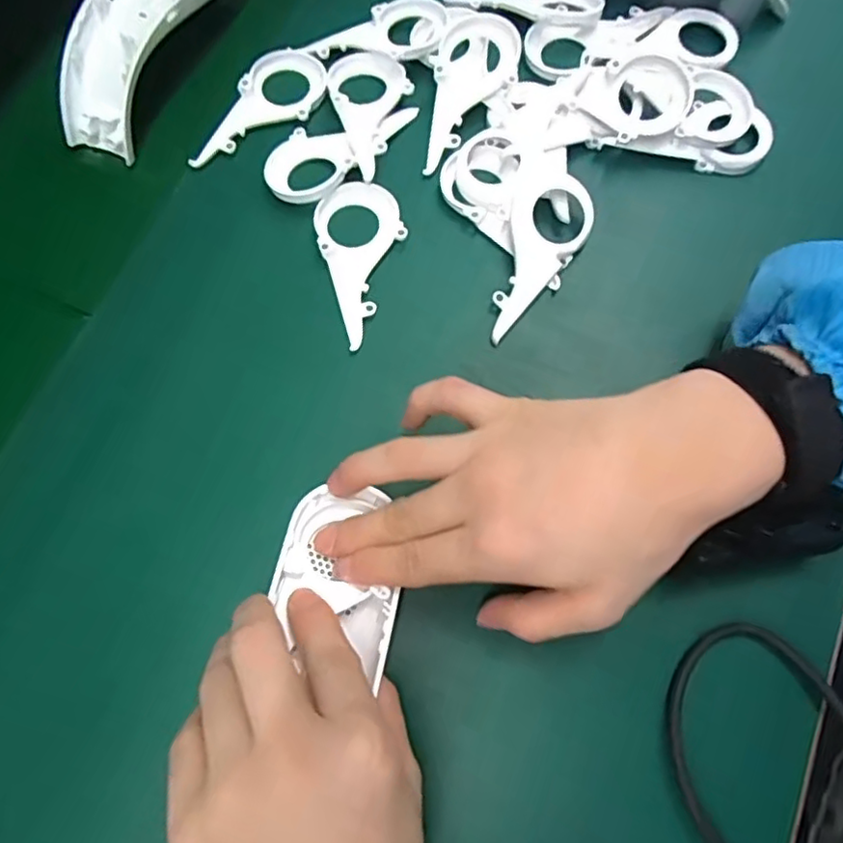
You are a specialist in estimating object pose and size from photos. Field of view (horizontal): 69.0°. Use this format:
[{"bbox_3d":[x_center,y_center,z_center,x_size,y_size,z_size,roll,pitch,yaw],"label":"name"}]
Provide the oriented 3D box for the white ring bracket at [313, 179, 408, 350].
[{"bbox_3d":[-0.028,-0.087,0.322,0.046,0.004,0.089,-18,72,-5],"label":"white ring bracket"}]

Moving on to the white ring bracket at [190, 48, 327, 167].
[{"bbox_3d":[-0.090,-0.176,0.351,0.046,0.007,0.094,32,75,11],"label":"white ring bracket"}]

